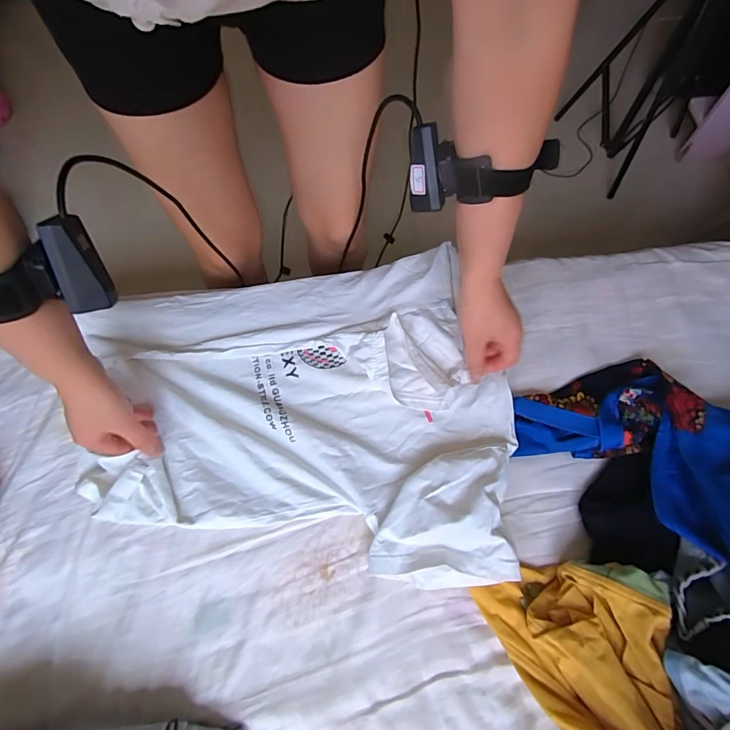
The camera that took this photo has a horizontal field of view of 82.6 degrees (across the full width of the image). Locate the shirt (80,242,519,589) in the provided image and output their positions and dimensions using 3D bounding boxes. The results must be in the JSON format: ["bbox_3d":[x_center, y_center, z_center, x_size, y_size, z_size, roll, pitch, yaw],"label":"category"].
[{"bbox_3d":[-0.086,0.055,0.462,0.476,0.049,0.374,-10,69,-1],"label":"shirt"}]

